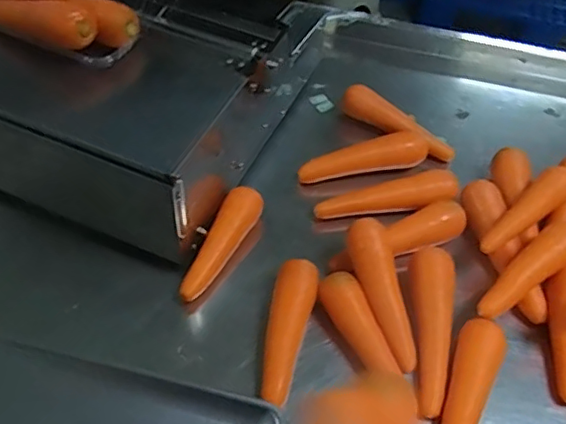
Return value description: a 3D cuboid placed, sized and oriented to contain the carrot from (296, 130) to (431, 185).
[{"bbox_3d":[0.106,-0.065,0.758,0.177,0.042,0.050,-14,53,-14],"label":"carrot"}]

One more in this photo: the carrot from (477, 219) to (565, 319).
[{"bbox_3d":[0.273,0.063,0.623,0.157,0.041,0.041,-29,59,-25],"label":"carrot"}]

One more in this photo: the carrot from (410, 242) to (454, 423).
[{"bbox_3d":[0.158,0.124,0.612,0.050,0.049,0.190,11,51,6],"label":"carrot"}]

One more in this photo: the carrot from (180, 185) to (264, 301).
[{"bbox_3d":[-0.072,0.039,0.666,0.046,0.049,0.158,19,52,12],"label":"carrot"}]

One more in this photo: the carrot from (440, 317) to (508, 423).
[{"bbox_3d":[0.181,0.181,0.565,0.046,0.044,0.158,23,53,15],"label":"carrot"}]

